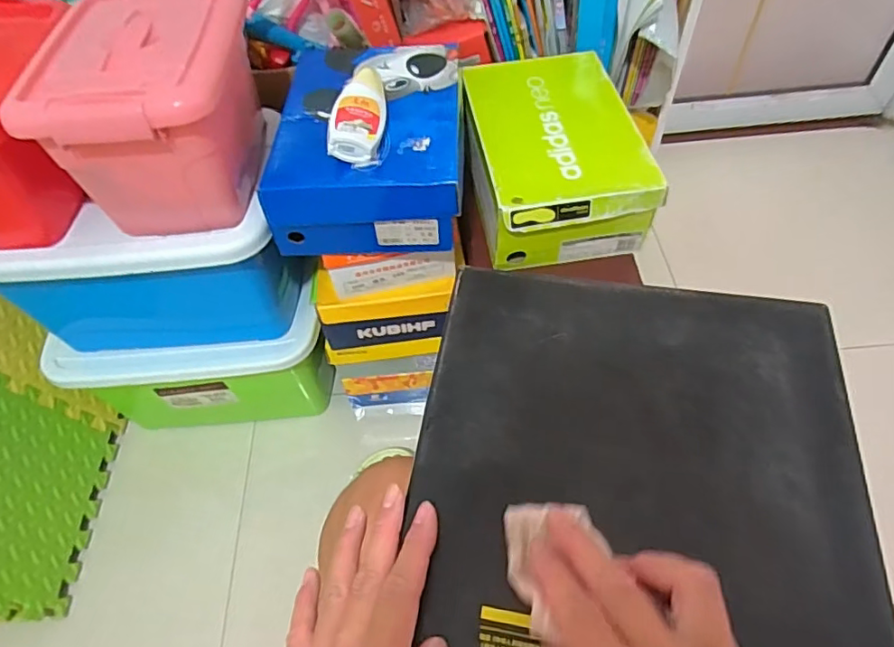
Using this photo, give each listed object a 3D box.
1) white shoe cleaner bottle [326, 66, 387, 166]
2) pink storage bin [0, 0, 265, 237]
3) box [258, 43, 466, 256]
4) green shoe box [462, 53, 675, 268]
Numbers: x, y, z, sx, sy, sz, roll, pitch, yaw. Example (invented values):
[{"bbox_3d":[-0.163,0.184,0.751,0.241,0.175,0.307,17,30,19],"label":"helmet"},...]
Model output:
[{"bbox_3d":[-0.092,-0.241,0.621,0.051,0.037,0.160,2,54,6],"label":"white shoe cleaner bottle"},{"bbox_3d":[-0.305,-0.229,0.610,0.175,0.167,0.238,-3,54,2],"label":"pink storage bin"},{"bbox_3d":[-0.086,-0.223,0.673,0.207,0.117,0.271,-1,54,4],"label":"box"},{"bbox_3d":[0.131,-0.219,0.733,0.192,0.103,0.294,-9,54,-3],"label":"green shoe box"}]

